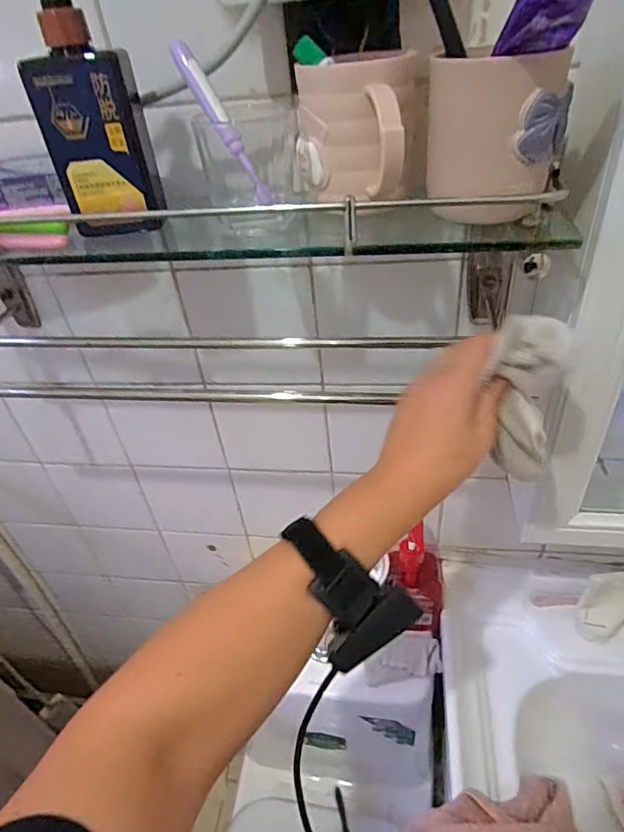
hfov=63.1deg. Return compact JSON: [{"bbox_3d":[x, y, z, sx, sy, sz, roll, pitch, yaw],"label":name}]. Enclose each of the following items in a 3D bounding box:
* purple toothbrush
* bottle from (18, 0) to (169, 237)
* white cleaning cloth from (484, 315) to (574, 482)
[{"bbox_3d":[-0.064,-0.210,0.367,0.015,0.125,0.012,-37,11,-30],"label":"purple toothbrush"},{"bbox_3d":[-0.161,-0.223,0.368,0.072,0.171,0.042,-7,41,-1],"label":"bottle"},{"bbox_3d":[0.151,-0.006,0.361,0.044,0.127,0.031,-3,27,4],"label":"white cleaning cloth"}]

